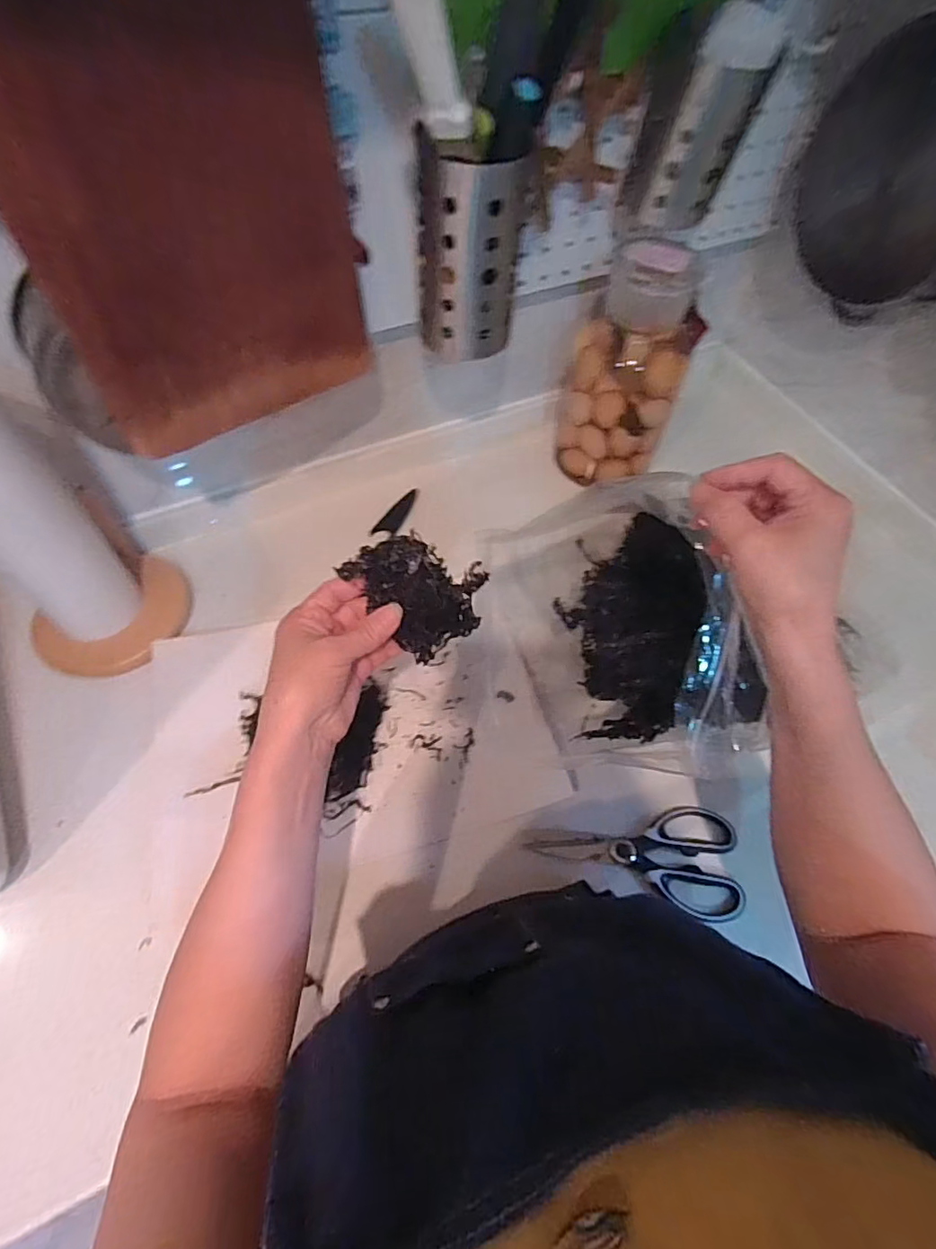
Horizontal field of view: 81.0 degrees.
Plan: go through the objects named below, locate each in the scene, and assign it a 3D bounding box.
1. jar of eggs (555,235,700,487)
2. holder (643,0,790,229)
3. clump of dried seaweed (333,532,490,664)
[{"bbox_3d":[0.198,-0.320,0.701,0.149,0.270,0.119,13,58,6],"label":"jar of eggs"},{"bbox_3d":[0.234,-0.474,0.524,0.073,0.154,0.079,22,60,12],"label":"holder"},{"bbox_3d":[-0.030,-0.025,0.360,0.078,0.015,0.083,-35,94,22],"label":"clump of dried seaweed"}]

